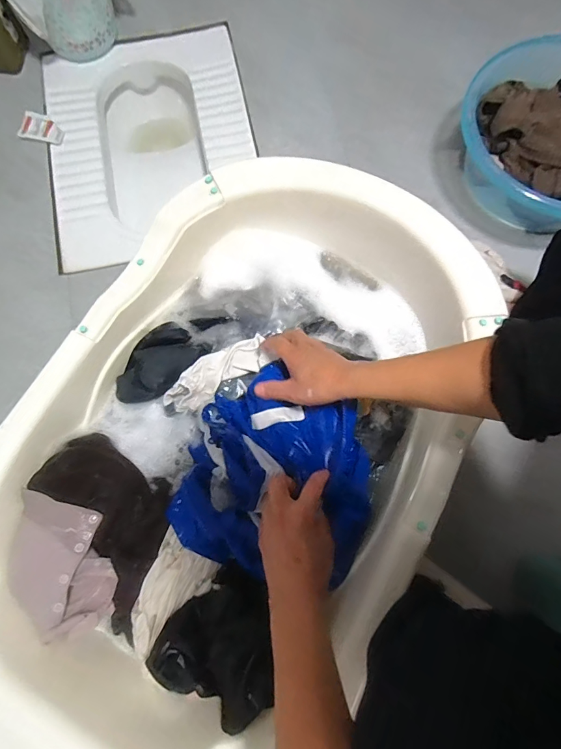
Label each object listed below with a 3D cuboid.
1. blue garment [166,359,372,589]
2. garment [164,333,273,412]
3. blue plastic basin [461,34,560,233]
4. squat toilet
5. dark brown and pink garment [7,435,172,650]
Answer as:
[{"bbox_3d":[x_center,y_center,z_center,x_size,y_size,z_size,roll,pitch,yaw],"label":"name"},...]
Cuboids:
[{"bbox_3d":[-0.004,0.133,0.522,0.257,0.077,0.251,0,73,1],"label":"blue garment"},{"bbox_3d":[-0.099,-0.001,0.592,0.166,0.036,0.060,-32,75,-4],"label":"garment"},{"bbox_3d":[0.513,-0.414,0.734,0.354,0.146,0.342,0,76,0],"label":"blue plastic basin"},{"bbox_3d":[-0.284,-0.498,0.930,0.439,0.166,0.555,-14,76,-3],"label":"squat toilet"},{"bbox_3d":[-0.237,0.206,0.505,0.171,0.077,0.238,11,76,3],"label":"dark brown and pink garment"}]

